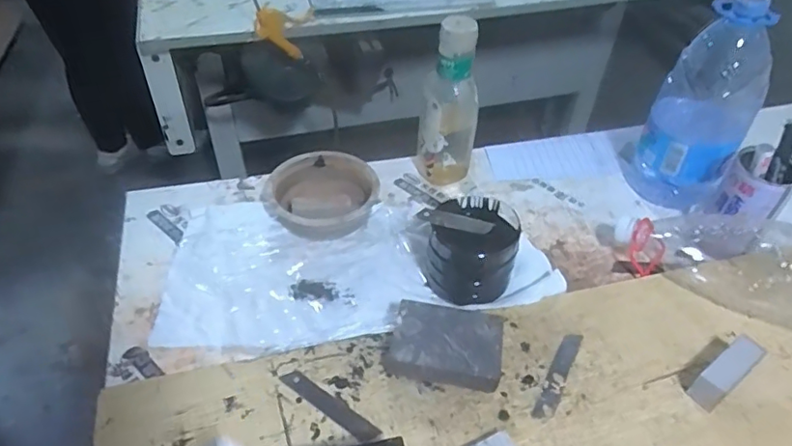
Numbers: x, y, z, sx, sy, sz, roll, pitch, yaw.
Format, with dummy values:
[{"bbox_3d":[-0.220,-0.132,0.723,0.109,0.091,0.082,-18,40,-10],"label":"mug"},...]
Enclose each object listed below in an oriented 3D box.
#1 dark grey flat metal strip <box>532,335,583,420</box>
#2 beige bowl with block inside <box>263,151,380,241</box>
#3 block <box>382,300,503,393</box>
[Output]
[{"bbox_3d":[0.149,0.138,0.520,0.017,0.004,0.097,25,49,18],"label":"dark grey flat metal strip"},{"bbox_3d":[-0.088,-0.035,0.674,0.123,0.036,0.118,2,46,-2],"label":"beige bowl with block inside"},{"bbox_3d":[0.045,0.114,0.522,0.101,0.029,0.071,12,46,7],"label":"block"}]

